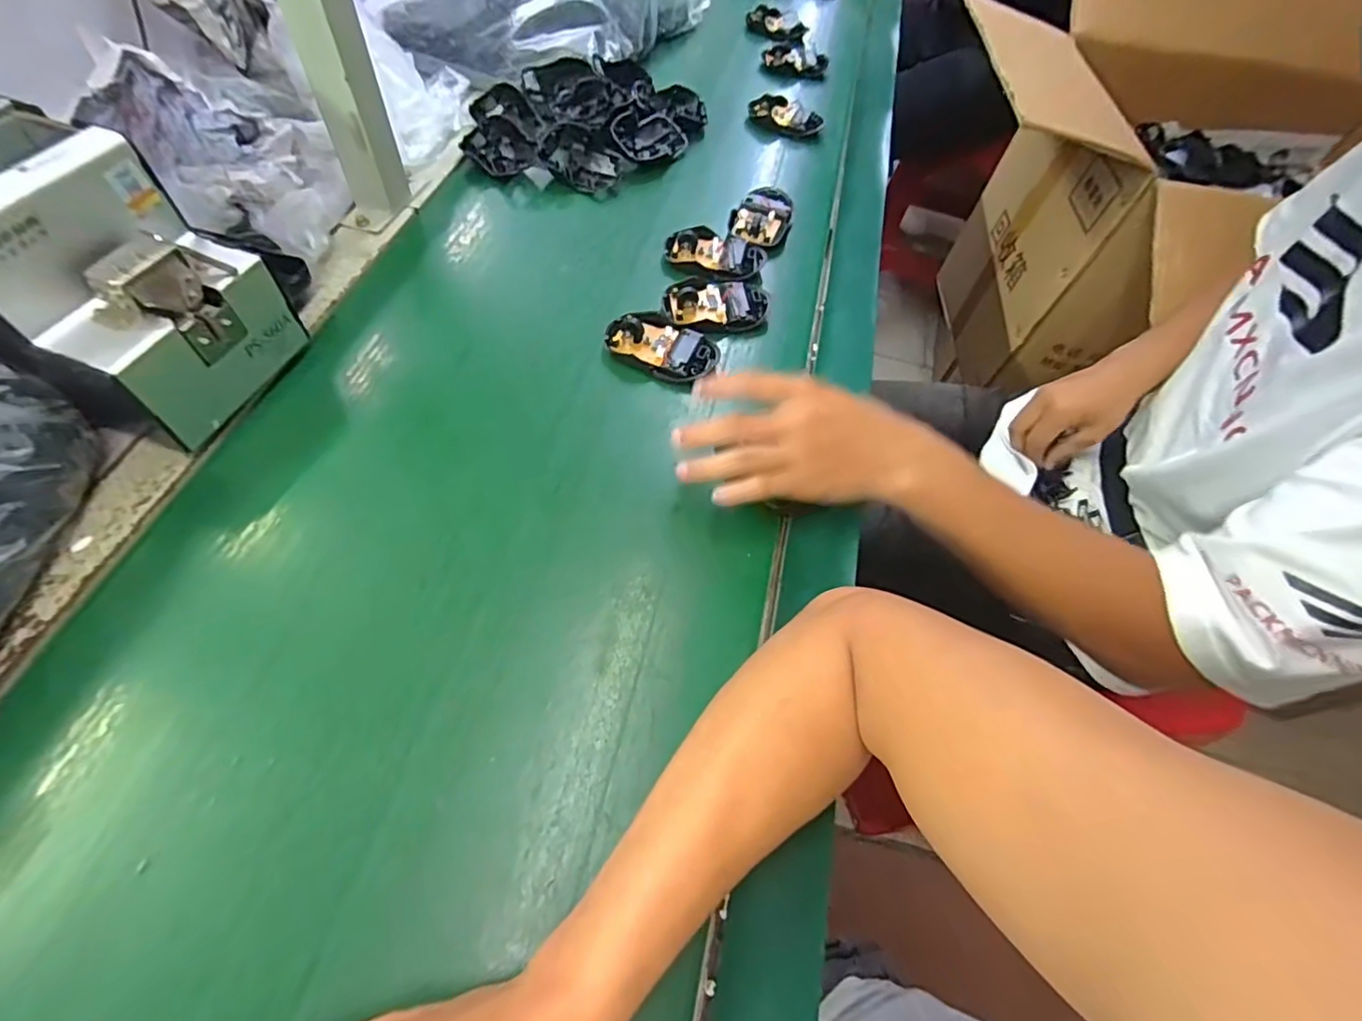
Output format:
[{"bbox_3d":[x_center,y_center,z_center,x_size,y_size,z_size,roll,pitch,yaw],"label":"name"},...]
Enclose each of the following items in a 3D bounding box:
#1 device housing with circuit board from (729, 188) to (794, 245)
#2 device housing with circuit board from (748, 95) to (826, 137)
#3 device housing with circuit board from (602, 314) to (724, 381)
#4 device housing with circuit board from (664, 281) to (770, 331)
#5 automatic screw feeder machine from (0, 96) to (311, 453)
[{"bbox_3d":[0.083,-0.301,0.608,0.059,0.015,0.092,21,59,8],"label":"device housing with circuit board"},{"bbox_3d":[0.129,-0.482,0.718,0.088,0.021,0.051,24,60,10],"label":"device housing with circuit board"},{"bbox_3d":[-0.015,-0.138,0.490,0.089,0.020,0.052,29,61,13],"label":"device housing with circuit board"},{"bbox_3d":[0.034,-0.182,0.524,0.097,0.016,0.059,-4,59,-7],"label":"device housing with circuit board"},{"bbox_3d":[-0.387,-0.152,0.378,0.177,0.145,0.127,19,59,7],"label":"automatic screw feeder machine"}]

